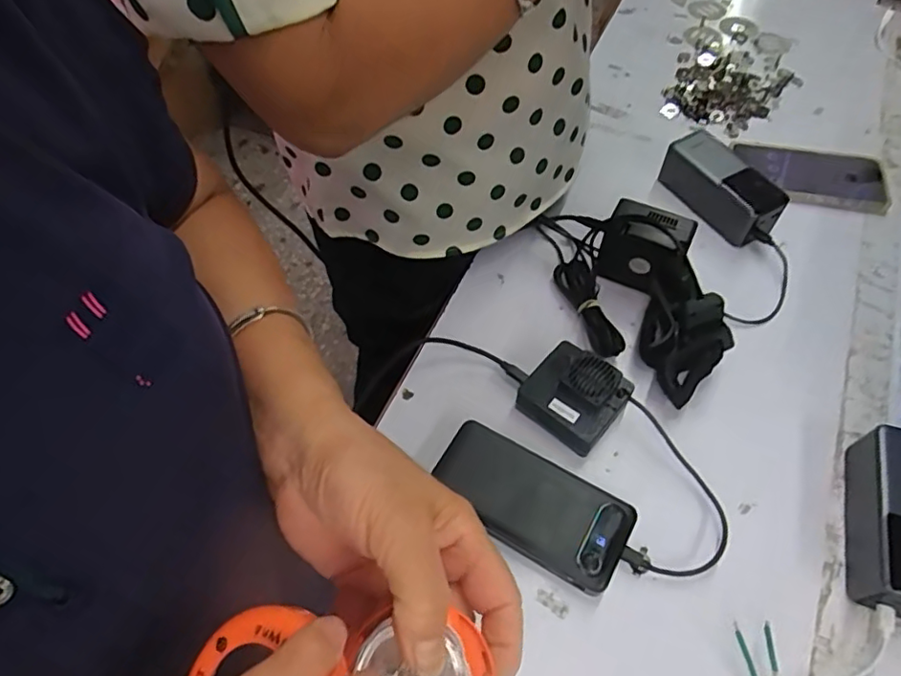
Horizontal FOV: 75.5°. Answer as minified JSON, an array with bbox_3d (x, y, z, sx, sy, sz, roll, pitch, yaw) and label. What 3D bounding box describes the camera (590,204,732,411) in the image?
[{"bbox_3d":[0.201,-0.036,0.531,0.065,0.091,0.166,-14,58,-6],"label":"camera"}]

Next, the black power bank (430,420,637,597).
[{"bbox_3d":[0.063,0.133,0.468,0.153,0.032,0.076,25,62,18],"label":"black power bank"}]

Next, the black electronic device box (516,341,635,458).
[{"bbox_3d":[0.106,0.051,0.507,0.078,0.047,0.068,34,65,22],"label":"black electronic device box"}]

